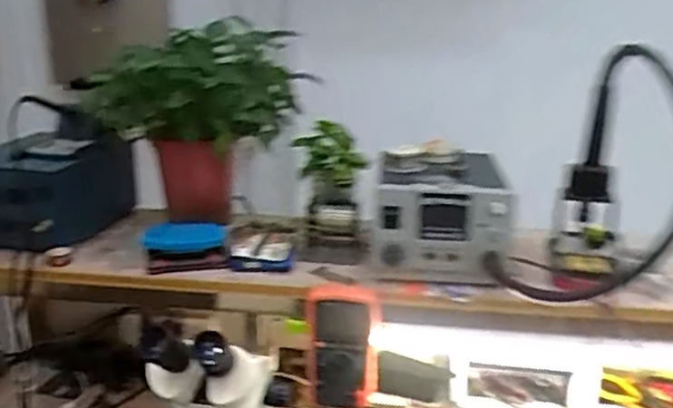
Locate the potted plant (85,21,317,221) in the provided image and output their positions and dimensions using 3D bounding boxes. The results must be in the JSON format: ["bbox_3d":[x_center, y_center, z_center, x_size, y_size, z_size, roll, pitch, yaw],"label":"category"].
[{"bbox_3d":[-0.211,-0.137,1.159,0.246,0.309,0.317,8,19,23],"label":"potted plant"}]

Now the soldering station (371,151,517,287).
[{"bbox_3d":[0.154,0.010,0.995,0.183,0.141,0.188,3,18,9],"label":"soldering station"}]

